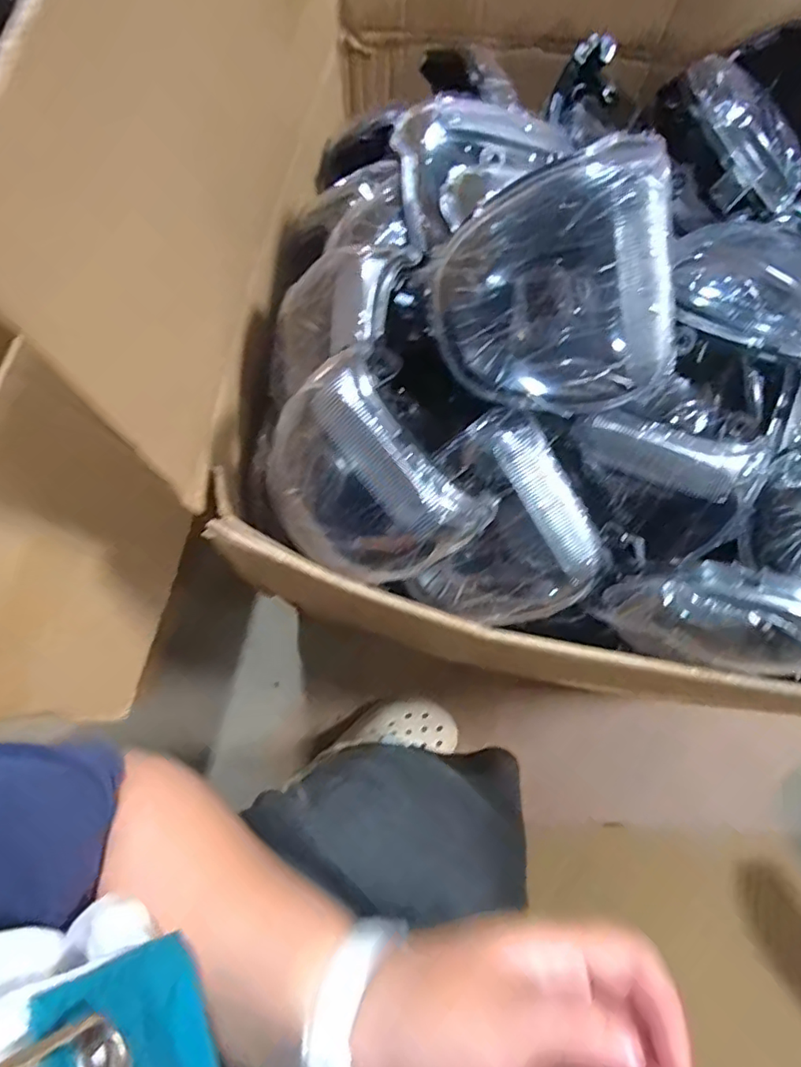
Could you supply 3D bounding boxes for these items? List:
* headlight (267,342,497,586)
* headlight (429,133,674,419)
[{"bbox_3d":[-0.023,-0.026,0.351,0.127,0.121,0.065,49,41,1],"label":"headlight"},{"bbox_3d":[0.086,-0.135,0.324,0.128,0.129,0.065,-4,37,31],"label":"headlight"}]

